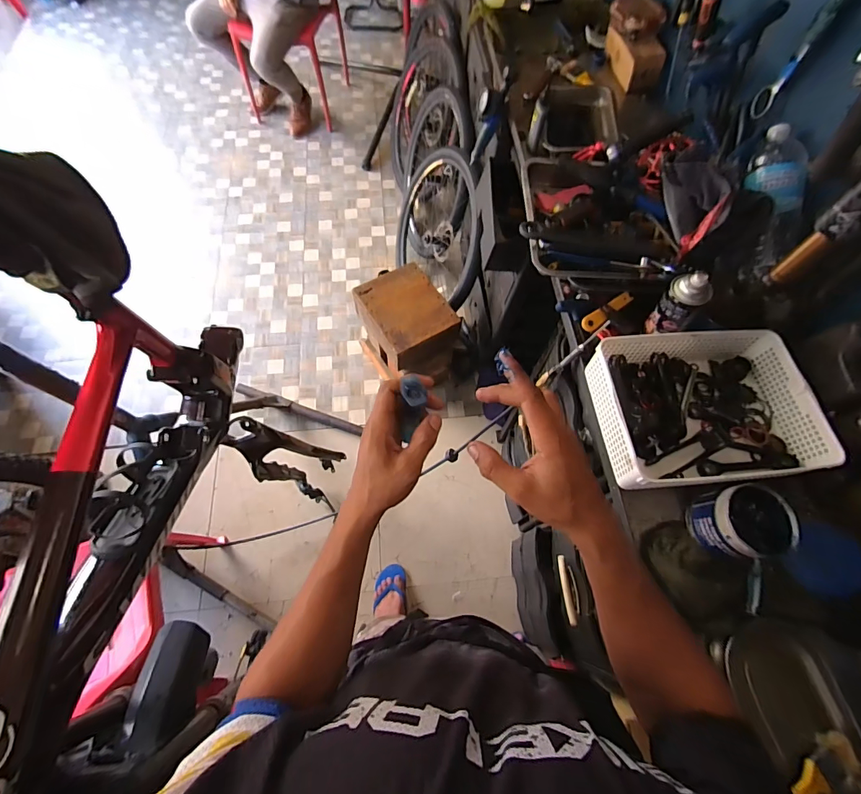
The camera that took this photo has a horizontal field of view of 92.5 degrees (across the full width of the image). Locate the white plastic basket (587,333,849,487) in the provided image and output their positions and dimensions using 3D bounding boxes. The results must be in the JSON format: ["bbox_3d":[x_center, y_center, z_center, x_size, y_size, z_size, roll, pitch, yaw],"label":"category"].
[{"bbox_3d":[0.443,0.016,0.685,0.320,0.083,0.249,-5,67,-4],"label":"white plastic basket"}]

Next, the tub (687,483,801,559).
[{"bbox_3d":[0.465,0.189,0.620,0.106,0.079,0.099,-1,66,-2],"label":"tub"}]

